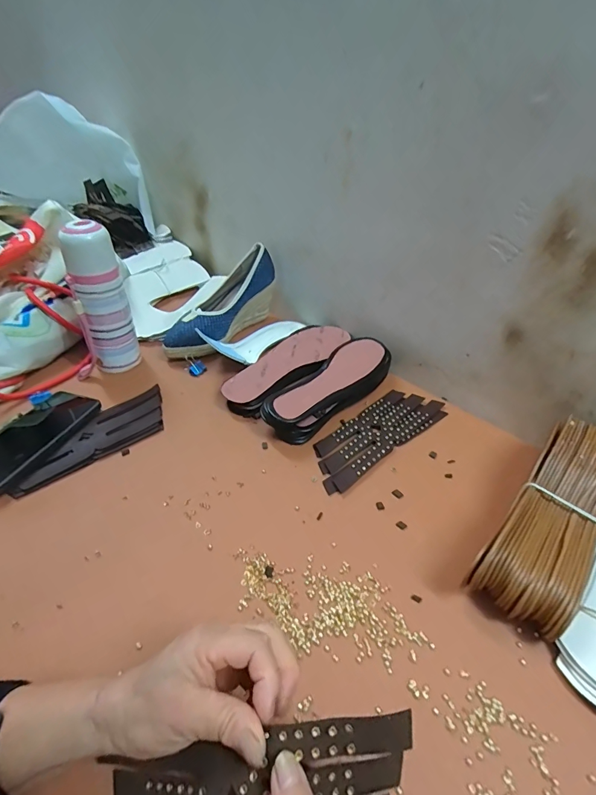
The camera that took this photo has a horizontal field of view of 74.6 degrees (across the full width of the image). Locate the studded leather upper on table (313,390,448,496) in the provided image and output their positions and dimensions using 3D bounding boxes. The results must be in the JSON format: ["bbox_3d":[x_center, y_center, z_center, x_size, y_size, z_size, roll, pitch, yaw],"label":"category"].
[{"bbox_3d":[0.107,0.046,0.527,0.221,0.008,0.074,-27,49,-31],"label":"studded leather upper on table"}]

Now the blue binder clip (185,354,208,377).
[{"bbox_3d":[-0.163,-0.051,0.617,0.029,0.013,0.041,-25,48,-29],"label":"blue binder clip"}]

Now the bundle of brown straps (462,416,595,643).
[{"bbox_3d":[0.261,0.118,0.399,0.081,0.082,0.237,32,48,29],"label":"bundle of brown straps"}]

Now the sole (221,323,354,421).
[{"bbox_3d":[-0.009,-0.050,0.605,0.085,0.034,0.241,28,46,26],"label":"sole"}]

